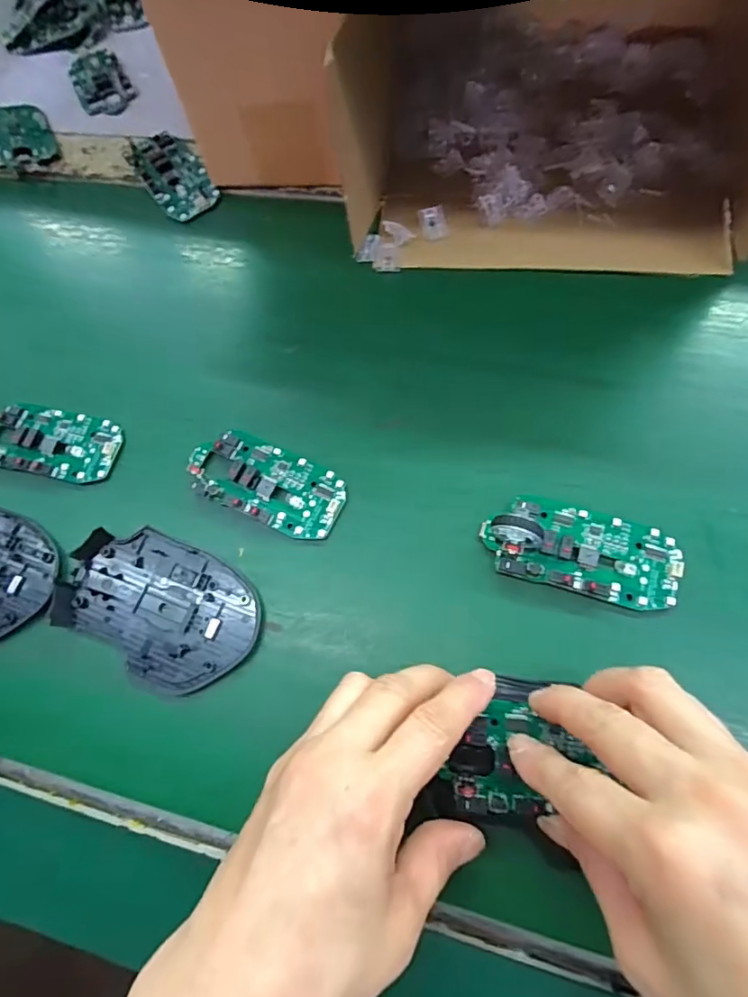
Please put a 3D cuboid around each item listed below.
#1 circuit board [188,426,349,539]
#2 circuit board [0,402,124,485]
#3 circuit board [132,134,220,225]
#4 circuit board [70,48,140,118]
[{"bbox_3d":[-0.064,-0.010,0.309,0.097,0.010,0.045,24,73,10],"label":"circuit board"},{"bbox_3d":[-0.207,-0.036,0.334,0.089,0.010,0.046,11,72,6],"label":"circuit board"},{"bbox_3d":[-0.155,-0.251,0.404,0.044,0.013,0.087,-28,72,-7],"label":"circuit board"},{"bbox_3d":[-0.243,-0.370,0.456,0.046,0.012,0.089,-29,70,-4],"label":"circuit board"}]

